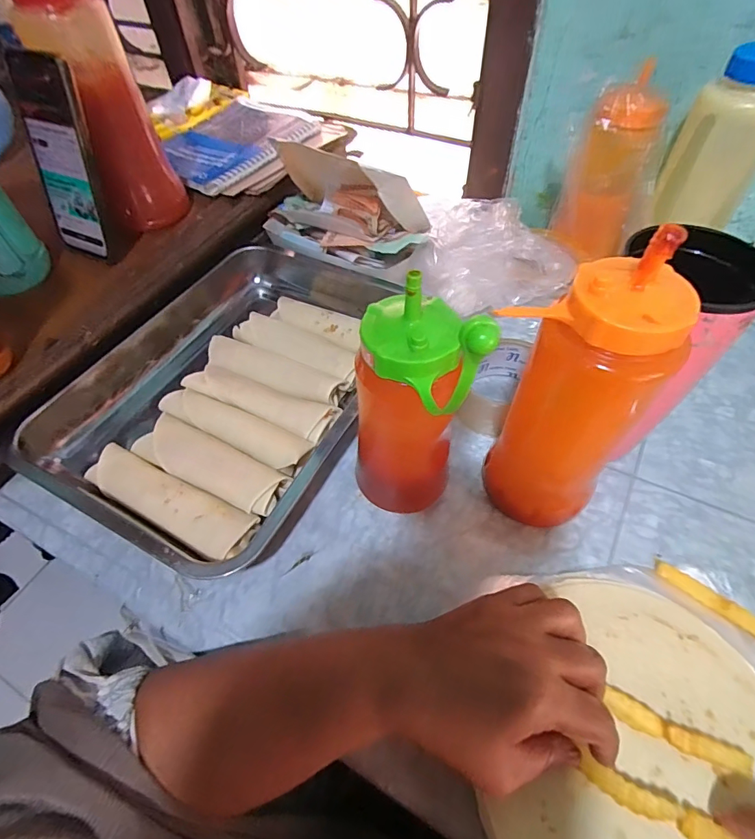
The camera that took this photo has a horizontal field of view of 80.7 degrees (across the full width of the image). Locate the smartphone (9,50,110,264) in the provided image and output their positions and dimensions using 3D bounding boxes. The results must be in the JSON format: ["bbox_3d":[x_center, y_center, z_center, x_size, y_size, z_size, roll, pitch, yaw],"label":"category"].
[{"bbox_3d":[-0.286,-0.233,0.402,0.075,0.152,0.016,20,36,19],"label":"smartphone"}]

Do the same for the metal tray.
[{"bbox_3d":[-0.144,-0.055,0.452,0.286,0.047,0.386,16,56,14],"label":"metal tray"}]

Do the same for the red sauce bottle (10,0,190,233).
[{"bbox_3d":[-0.249,-0.291,0.391,0.073,0.227,0.073,-19,55,-11],"label":"red sauce bottle"}]

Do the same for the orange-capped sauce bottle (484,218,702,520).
[{"bbox_3d":[0.124,-0.002,0.295,0.083,0.218,0.062,34,61,24],"label":"orange-capped sauce bottle"}]

